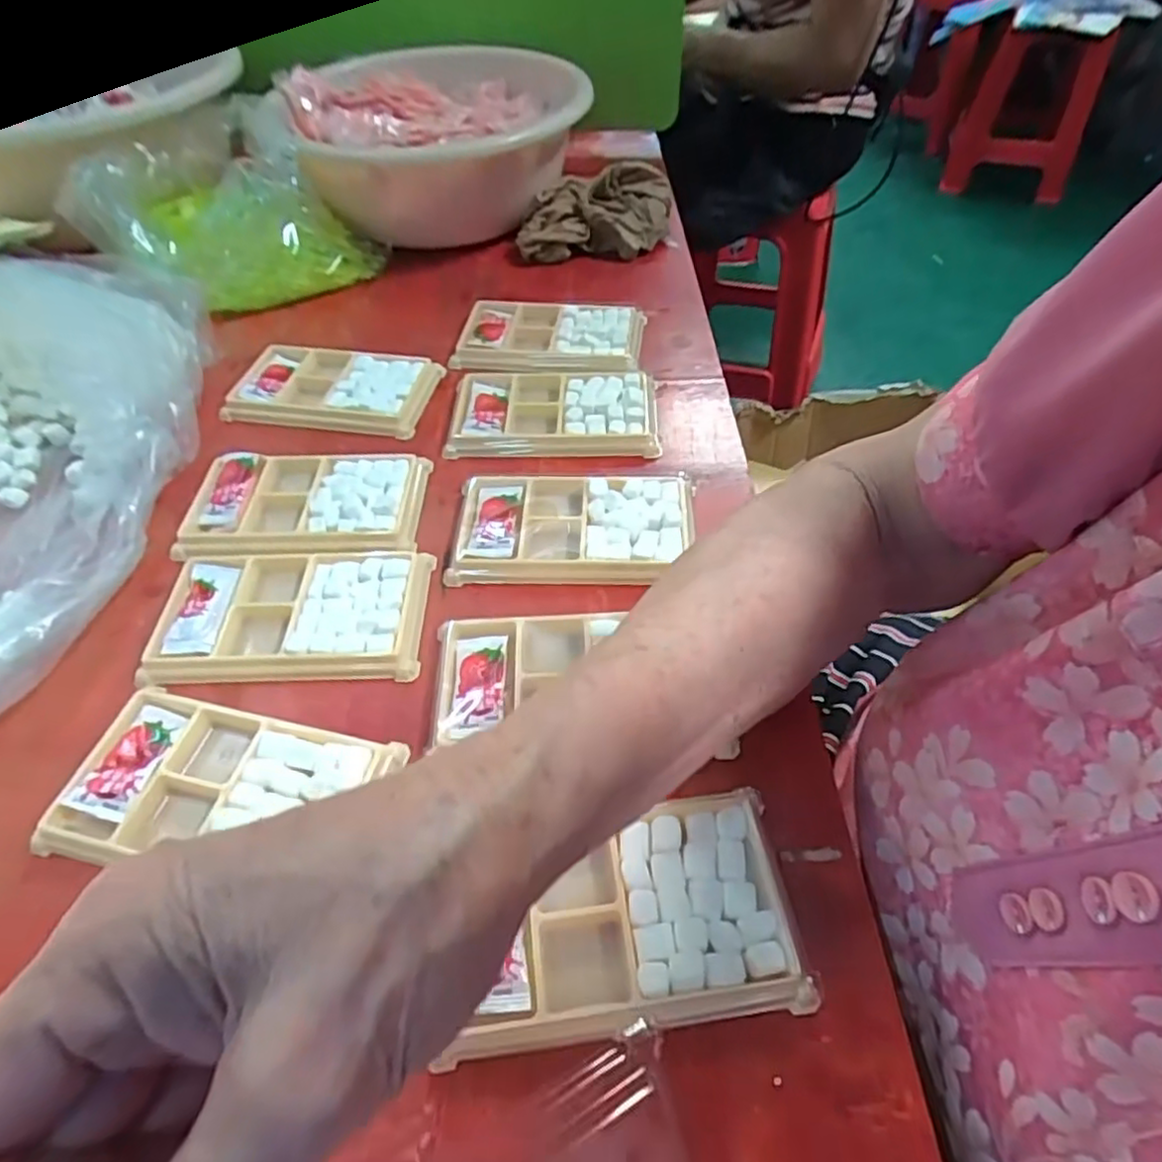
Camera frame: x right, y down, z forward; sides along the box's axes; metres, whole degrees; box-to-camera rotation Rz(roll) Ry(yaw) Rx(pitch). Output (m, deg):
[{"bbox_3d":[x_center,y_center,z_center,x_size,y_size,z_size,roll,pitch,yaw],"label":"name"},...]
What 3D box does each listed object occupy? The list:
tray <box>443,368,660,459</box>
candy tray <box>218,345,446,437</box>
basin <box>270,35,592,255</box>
[{"bbox_3d":[-0.018,-0.115,0.453,0.132,0.013,0.079,0,50,2],"label":"tray"},{"bbox_3d":[-0.171,-0.132,0.478,0.131,0.020,0.073,8,51,8],"label":"candy tray"},{"bbox_3d":[-0.116,-0.384,0.605,0.247,0.093,0.220,-18,54,-12],"label":"basin"}]

